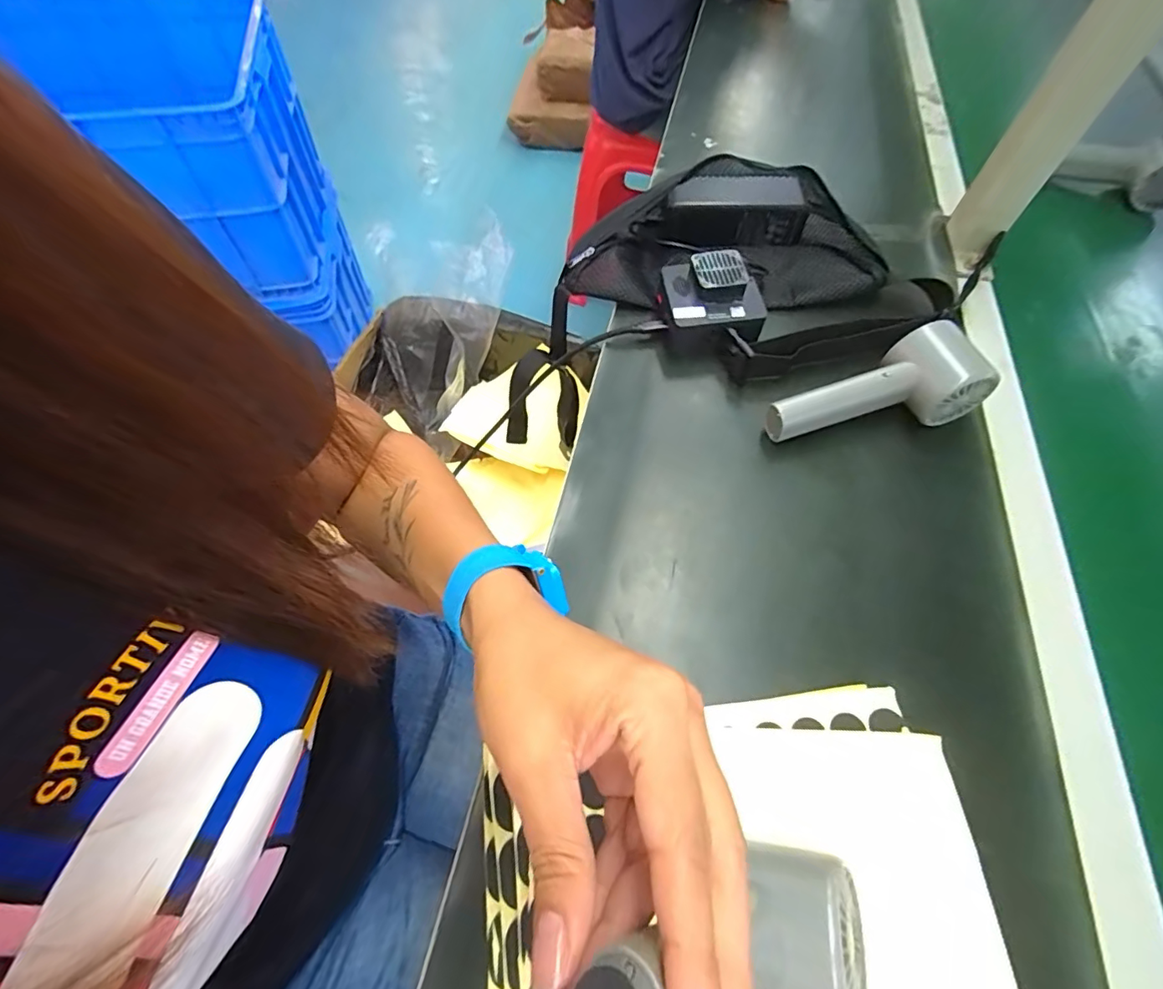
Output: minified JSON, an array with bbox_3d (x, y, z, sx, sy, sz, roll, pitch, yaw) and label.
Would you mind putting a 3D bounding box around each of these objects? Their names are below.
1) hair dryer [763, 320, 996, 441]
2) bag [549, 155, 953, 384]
[{"bbox_3d":[0.215,-0.074,0.384,0.155,0.054,0.057,-16,58,-7],"label":"hair dryer"},{"bbox_3d":[0.135,-0.203,0.459,0.324,0.071,0.208,-3,59,1],"label":"bag"}]

